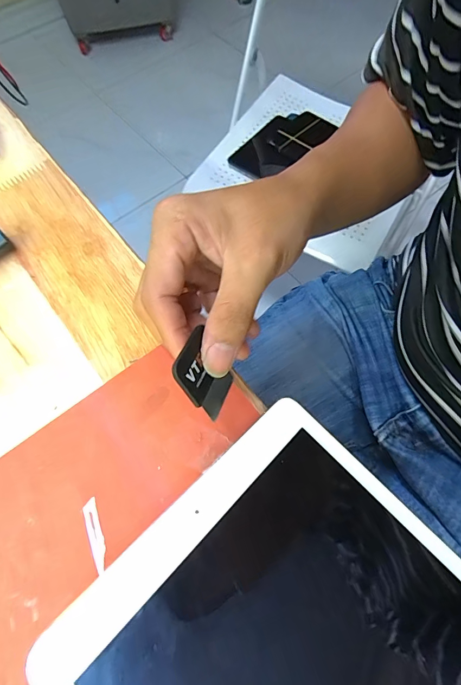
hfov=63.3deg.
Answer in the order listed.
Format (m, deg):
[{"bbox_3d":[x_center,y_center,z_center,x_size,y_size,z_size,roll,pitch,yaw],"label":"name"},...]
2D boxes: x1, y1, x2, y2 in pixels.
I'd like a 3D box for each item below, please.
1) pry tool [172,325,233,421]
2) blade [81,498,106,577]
[{"bbox_3d":[-0.013,0.017,0.193,0.004,0.038,0.034,-14,31,36],"label":"pry tool"},{"bbox_3d":[-0.073,0.104,0.201,0.008,0.004,0.037,-22,67,-7],"label":"blade"}]

